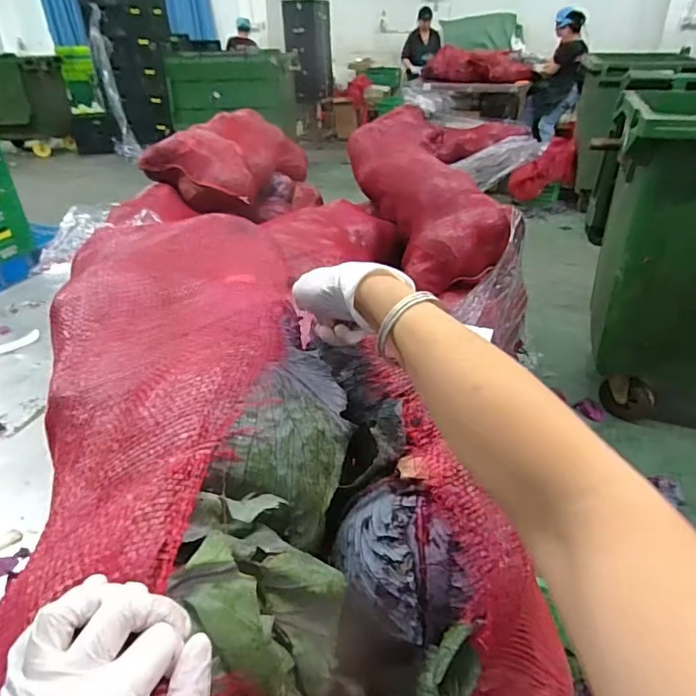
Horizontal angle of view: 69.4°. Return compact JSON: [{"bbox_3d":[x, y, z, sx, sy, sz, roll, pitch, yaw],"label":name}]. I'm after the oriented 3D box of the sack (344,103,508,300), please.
[{"bbox_3d":[0.260,-0.539,1.704,0.312,0.261,0.742,-11,54,-16],"label":"sack"}]

